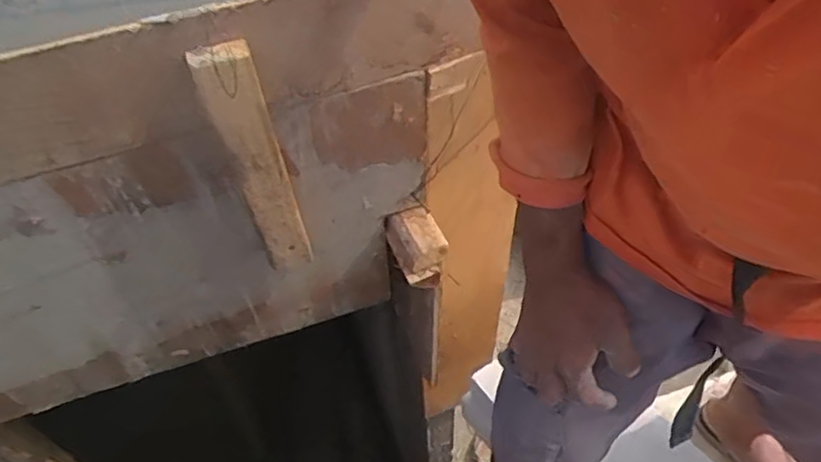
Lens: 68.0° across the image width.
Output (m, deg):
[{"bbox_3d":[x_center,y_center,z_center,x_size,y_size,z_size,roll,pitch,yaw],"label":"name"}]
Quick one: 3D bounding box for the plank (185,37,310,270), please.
[{"bbox_3d":[-0.172,-0.071,0.702,0.071,0.310,0.034,-20,51,-14],"label":"plank"}]

